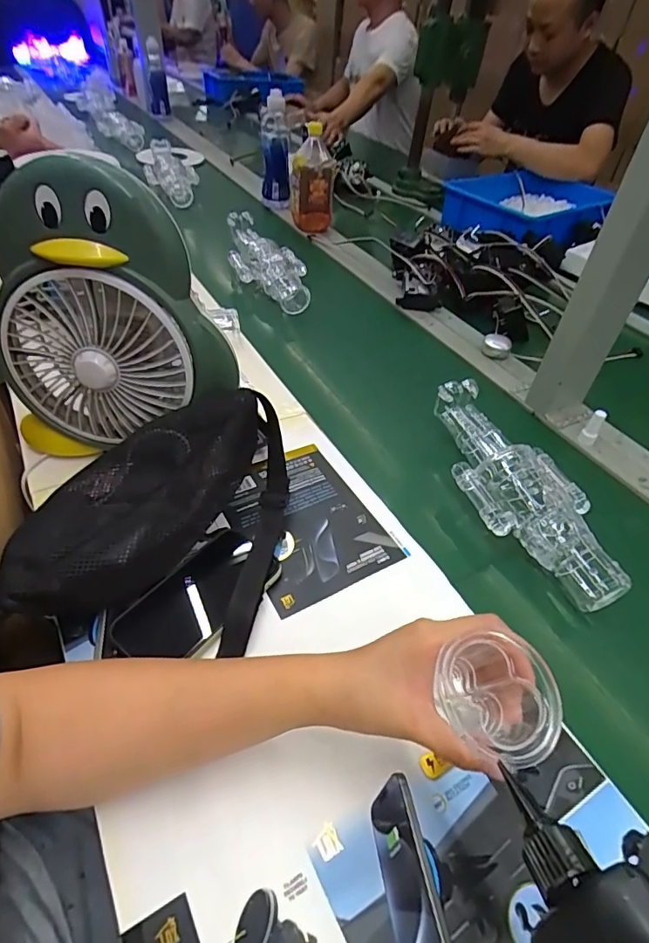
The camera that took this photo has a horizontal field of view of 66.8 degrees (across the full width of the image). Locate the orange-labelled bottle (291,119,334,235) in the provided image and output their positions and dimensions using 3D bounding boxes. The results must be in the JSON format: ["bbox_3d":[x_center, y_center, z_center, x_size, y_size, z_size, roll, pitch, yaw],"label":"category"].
[{"bbox_3d":[-0.026,-0.605,1.051,0.089,0.201,0.073,1,45,-4],"label":"orange-labelled bottle"}]

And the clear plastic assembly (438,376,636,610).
[{"bbox_3d":[0.217,0.015,0.549,0.121,0.071,0.285,-7,46,-12],"label":"clear plastic assembly"}]

